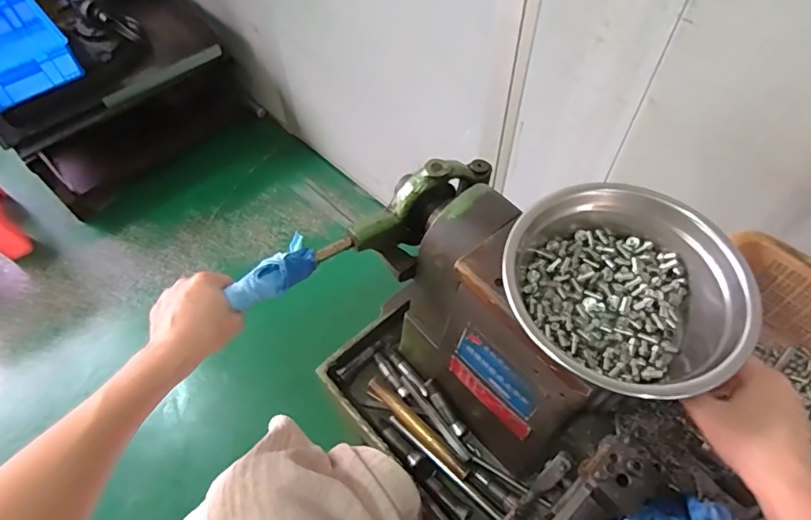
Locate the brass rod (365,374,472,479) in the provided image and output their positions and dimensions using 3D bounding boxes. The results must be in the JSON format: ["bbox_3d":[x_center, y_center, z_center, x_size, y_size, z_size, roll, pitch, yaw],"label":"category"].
[{"bbox_3d":[0.014,0.204,0.611,0.159,0.016,0.018,39,65,23],"label":"brass rod"}]

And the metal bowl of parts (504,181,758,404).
[{"bbox_3d":[0.164,0.019,0.383,0.167,0.056,0.152,-1,57,1],"label":"metal bowl of parts"}]

